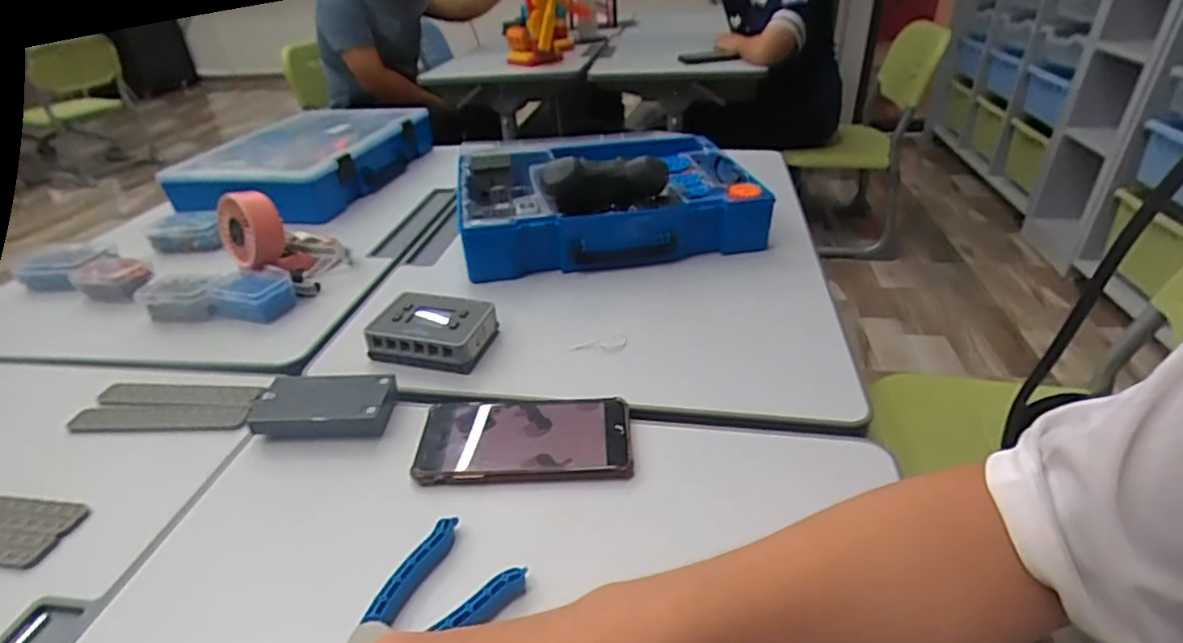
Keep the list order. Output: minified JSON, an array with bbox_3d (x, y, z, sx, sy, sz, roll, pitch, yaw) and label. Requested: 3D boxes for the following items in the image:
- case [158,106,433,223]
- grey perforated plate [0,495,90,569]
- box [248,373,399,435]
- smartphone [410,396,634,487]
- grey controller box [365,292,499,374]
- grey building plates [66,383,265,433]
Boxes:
[{"bbox_3d":[-0.444,-0.264,0.968,0.254,0.082,0.353,6,34,12],"label":"case"},{"bbox_3d":[-0.404,0.141,0.413,0.098,0.004,0.051,3,34,7],"label":"grey perforated plate"},{"bbox_3d":[-0.214,0.069,0.489,0.099,0.028,0.054,-3,33,-1],"label":"box"},{"bbox_3d":[-0.050,0.088,0.461,0.157,0.014,0.081,-2,33,-1],"label":"smartphone"},{"bbox_3d":[-0.147,0.009,0.566,0.103,0.035,0.076,6,34,12],"label":"grey controller box"},{"bbox_3d":[-0.350,0.070,0.512,0.159,0.013,0.059,1,33,3],"label":"grey building plates"}]

